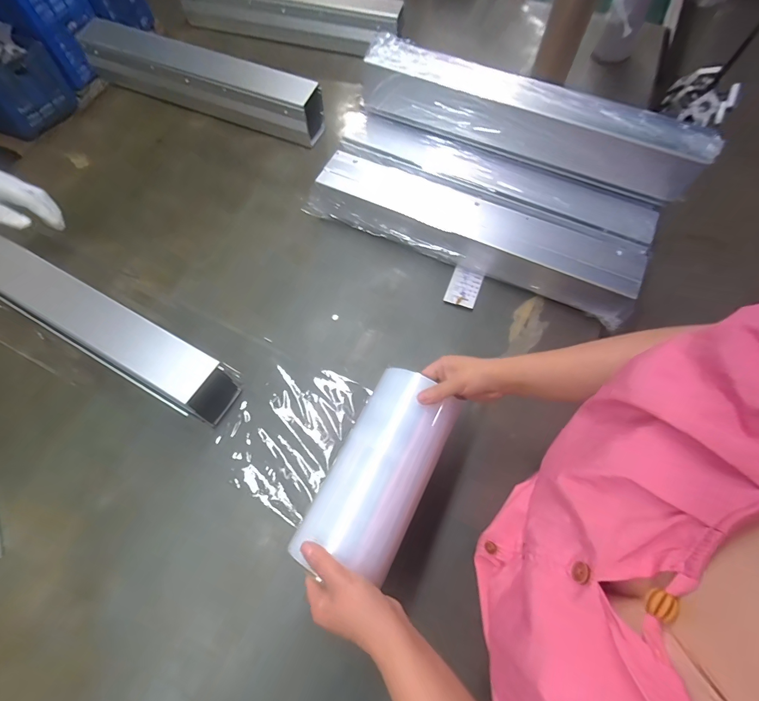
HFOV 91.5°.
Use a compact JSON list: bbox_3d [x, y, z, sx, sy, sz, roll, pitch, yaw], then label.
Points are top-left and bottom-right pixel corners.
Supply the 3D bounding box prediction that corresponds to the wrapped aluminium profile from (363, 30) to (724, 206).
[{"bbox_3d":[0.227,-0.399,0.626,0.560,0.095,0.076,26,69,11],"label":"wrapped aluminium profile"}]

